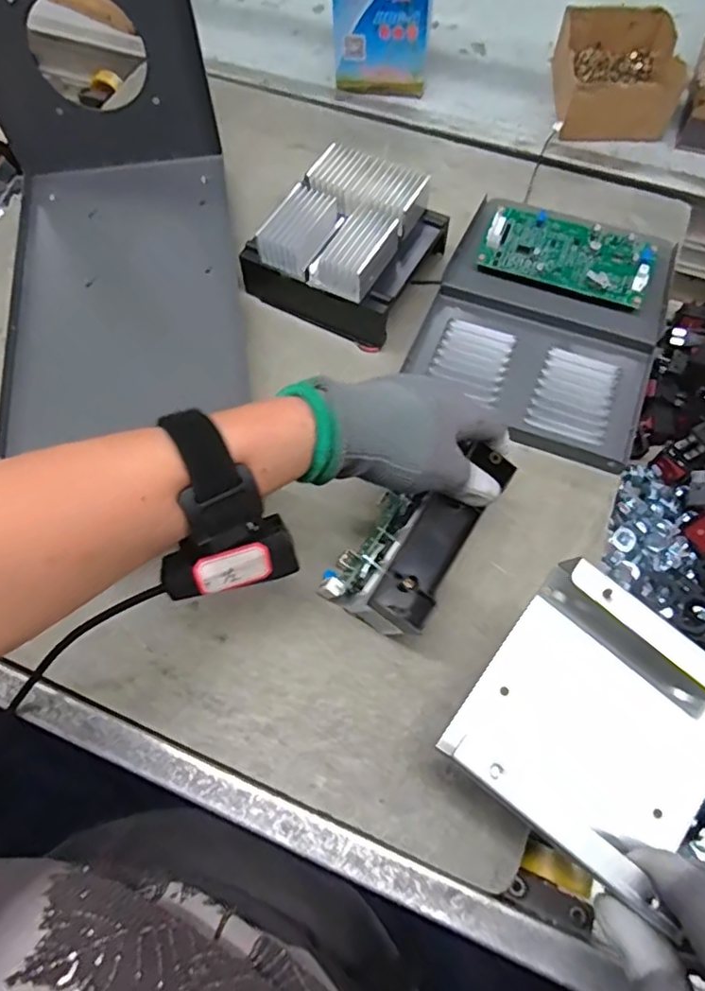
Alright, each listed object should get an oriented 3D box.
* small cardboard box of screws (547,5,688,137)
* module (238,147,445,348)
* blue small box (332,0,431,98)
[{"bbox_3d":[0.263,-0.419,0.597,0.106,0.054,0.139,5,64,4],"label":"small cardboard box of screws"},{"bbox_3d":[-0.001,-0.209,0.494,0.129,0.067,0.136,32,69,15],"label":"module"},{"bbox_3d":[0.033,-0.485,0.601,0.091,0.103,0.102,8,64,5],"label":"blue small box"}]

